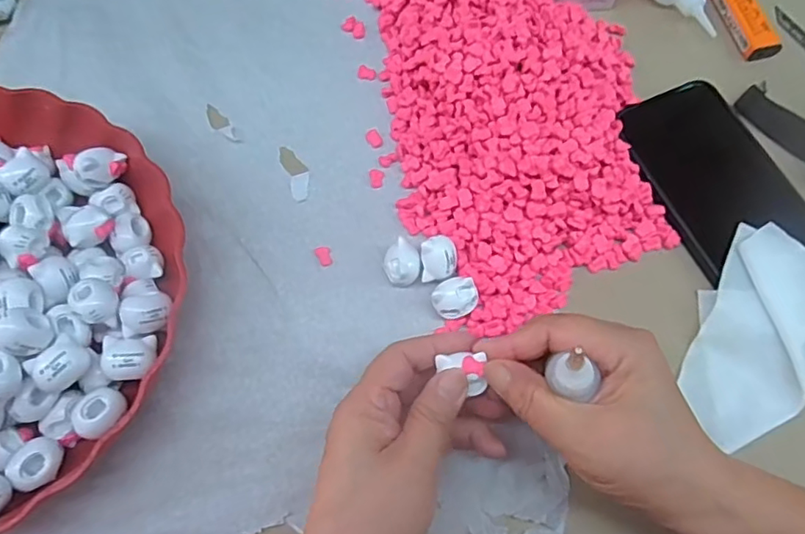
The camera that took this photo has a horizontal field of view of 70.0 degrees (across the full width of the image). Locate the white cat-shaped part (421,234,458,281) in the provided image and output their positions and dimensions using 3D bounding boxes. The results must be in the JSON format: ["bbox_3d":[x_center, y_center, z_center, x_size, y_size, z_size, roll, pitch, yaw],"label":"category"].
[{"bbox_3d":[0.021,-0.005,0.327,0.019,0.016,0.021,-4,68,-3],"label":"white cat-shaped part"}]

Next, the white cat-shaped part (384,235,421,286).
[{"bbox_3d":[0.000,-0.001,0.334,0.020,0.019,0.025,7,68,2],"label":"white cat-shaped part"}]

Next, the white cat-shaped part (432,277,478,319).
[{"bbox_3d":[0.029,0.017,0.322,0.025,0.013,0.019,-21,70,-9],"label":"white cat-shaped part"}]

